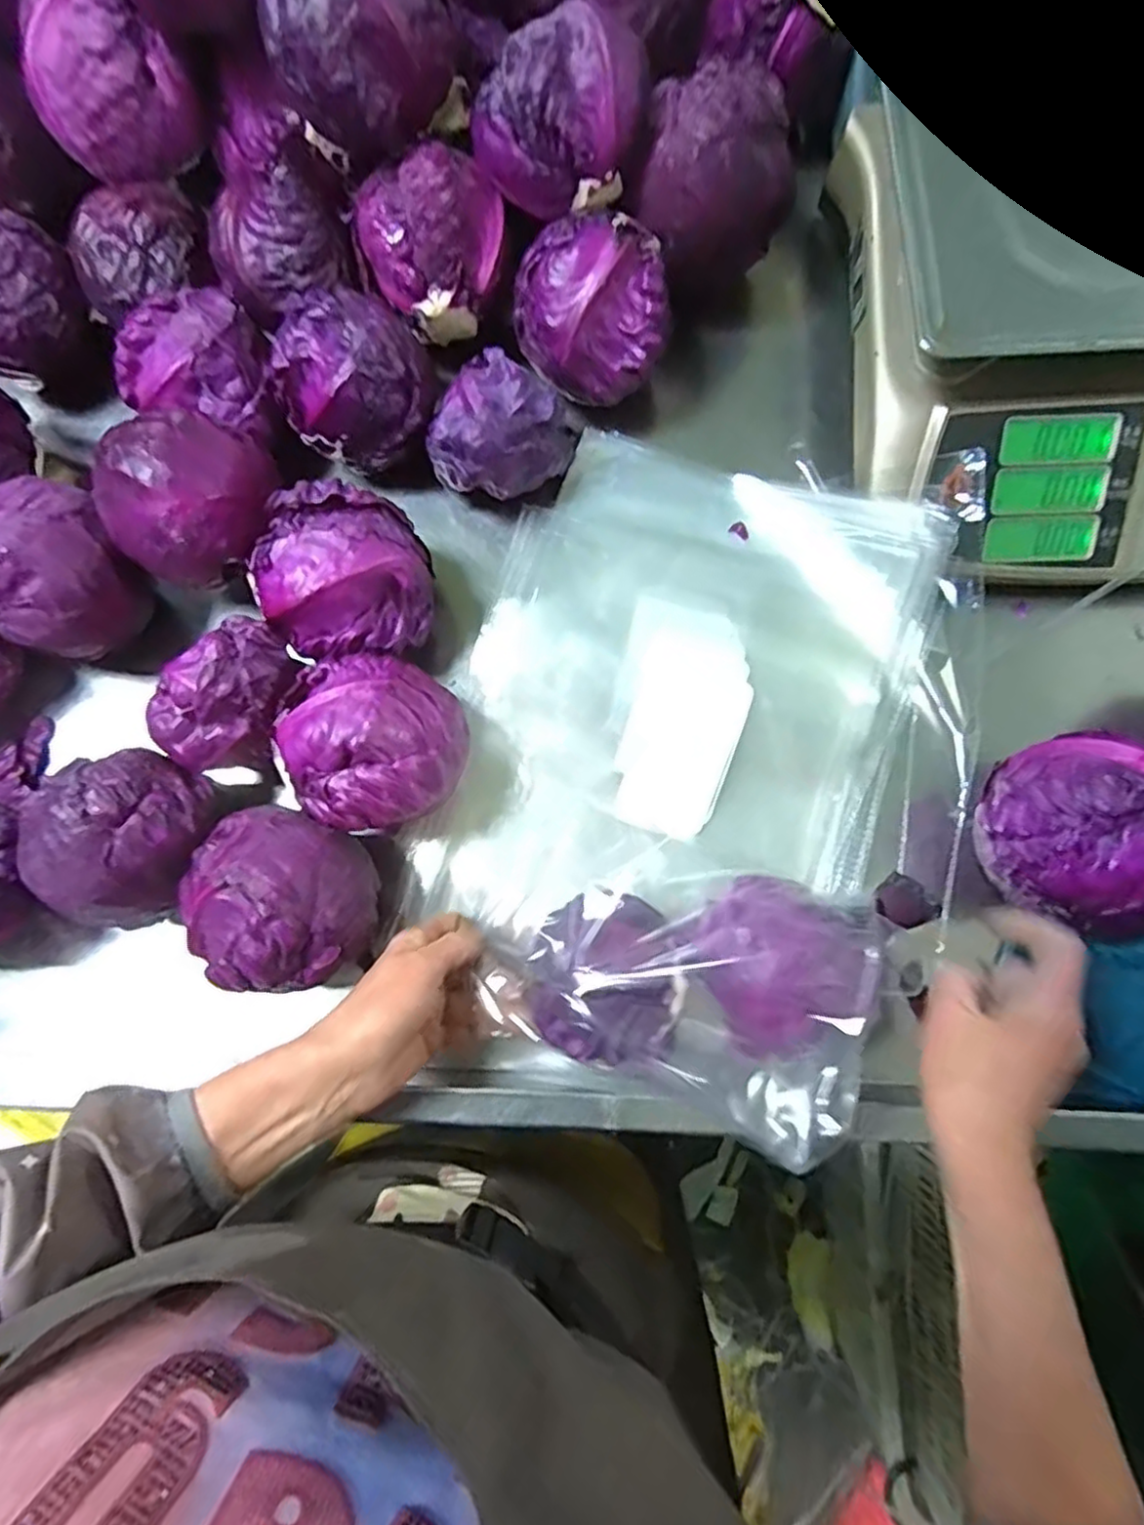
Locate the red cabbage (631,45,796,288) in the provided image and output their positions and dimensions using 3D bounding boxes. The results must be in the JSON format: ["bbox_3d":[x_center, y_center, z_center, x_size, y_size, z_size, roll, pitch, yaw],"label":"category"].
[{"bbox_3d":[0.098,-0.392,0.458,0.100,0.083,0.091,0,80,0],"label":"red cabbage"}]

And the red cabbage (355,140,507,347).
[{"bbox_3d":[-0.093,-0.351,0.461,0.093,0.077,0.080,-12,80,-2],"label":"red cabbage"}]

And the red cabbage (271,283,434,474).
[{"bbox_3d":[-0.141,-0.253,0.447,0.102,0.074,0.082,-35,81,-6],"label":"red cabbage"}]

